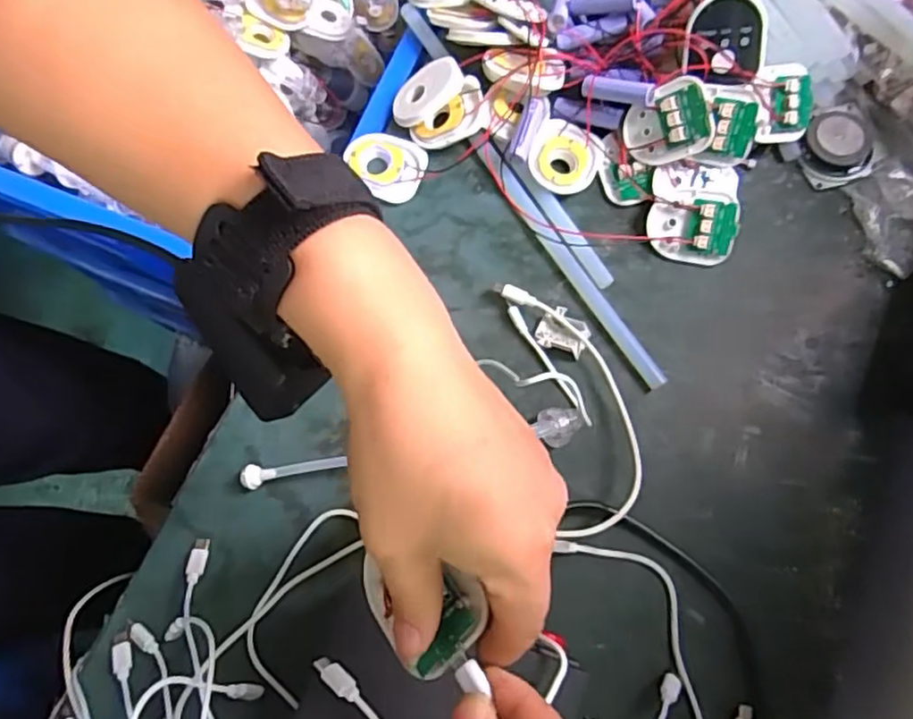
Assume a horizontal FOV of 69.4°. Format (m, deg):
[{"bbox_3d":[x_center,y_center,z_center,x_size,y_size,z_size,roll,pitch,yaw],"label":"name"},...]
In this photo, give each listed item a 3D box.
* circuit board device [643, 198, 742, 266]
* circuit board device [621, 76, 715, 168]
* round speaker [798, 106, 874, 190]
[{"bbox_3d":[0.159,-0.086,0.449,0.057,0.012,0.042,8,108,18],"label":"circuit board device"},{"bbox_3d":[0.141,-0.157,0.445,0.058,0.010,0.048,-14,100,37],"label":"circuit board device"},{"bbox_3d":[0.269,-0.150,0.466,0.053,0.019,0.053,0,77,-2],"label":"round speaker"}]

